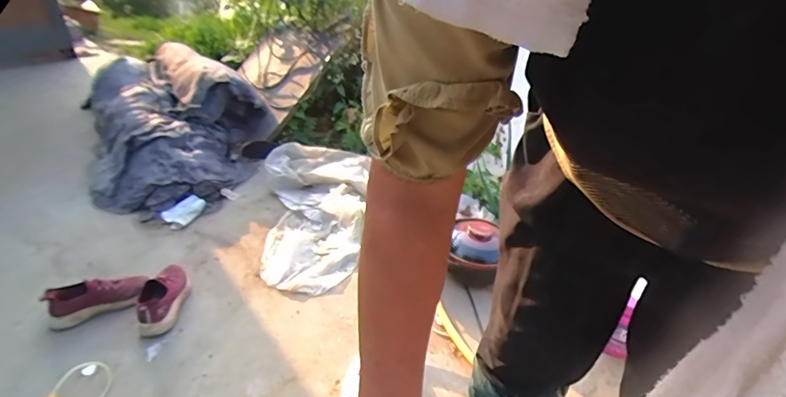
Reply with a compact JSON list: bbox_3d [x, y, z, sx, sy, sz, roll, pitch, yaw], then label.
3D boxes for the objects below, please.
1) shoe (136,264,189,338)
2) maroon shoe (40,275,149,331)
[{"bbox_3d":[-0.681,0.274,1.246,0.106,0.114,0.262,-10,34,-16],"label":"shoe"},{"bbox_3d":[-0.867,0.288,1.233,0.240,0.106,0.086,-17,37,-26],"label":"maroon shoe"}]

